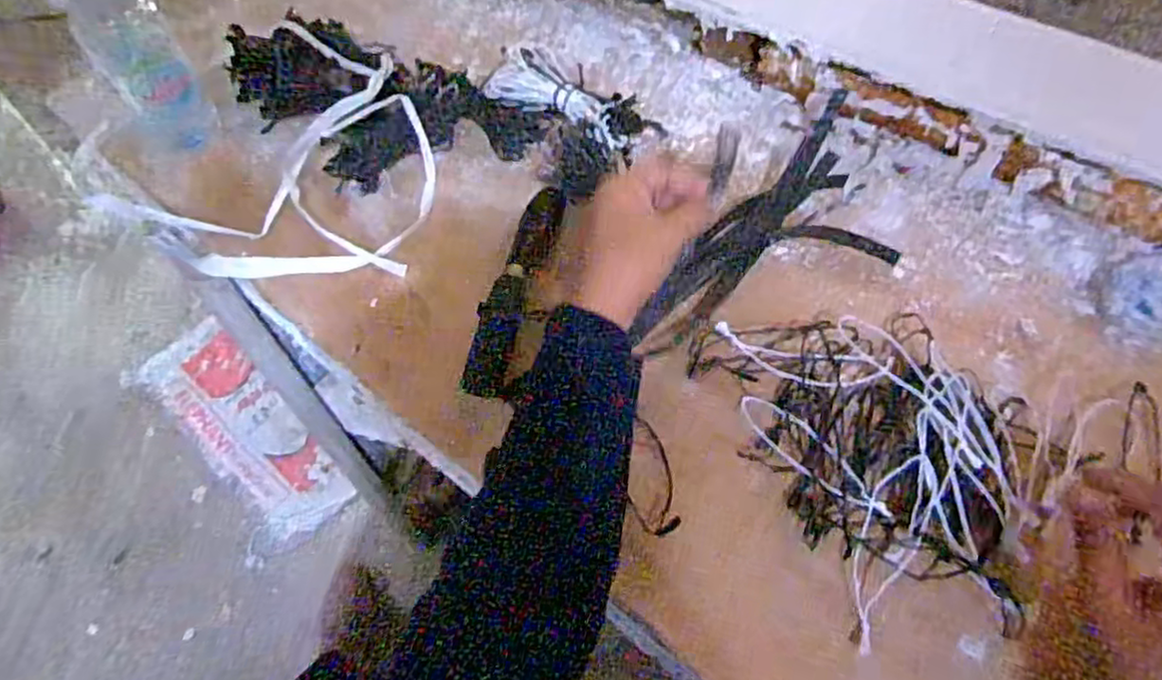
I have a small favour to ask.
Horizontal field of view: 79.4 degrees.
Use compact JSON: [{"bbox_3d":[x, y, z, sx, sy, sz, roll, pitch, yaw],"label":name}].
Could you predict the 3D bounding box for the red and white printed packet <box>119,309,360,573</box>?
[{"bbox_3d":[-0.680,0.179,1.392,0.213,0.050,0.559,-43,68,-14],"label":"red and white printed packet"}]

